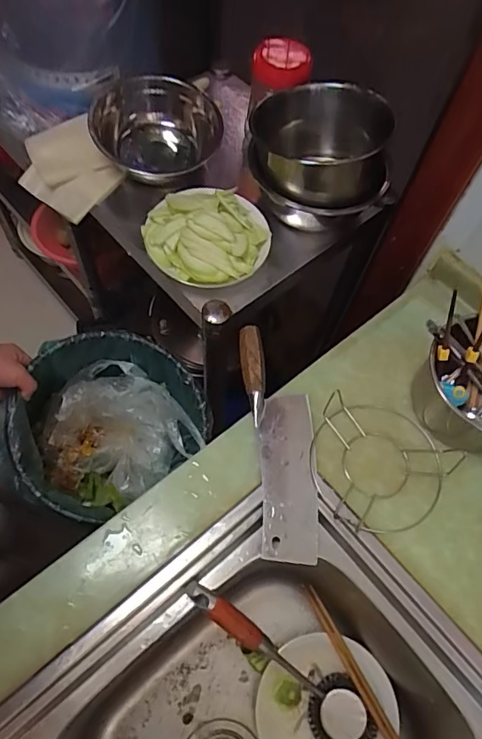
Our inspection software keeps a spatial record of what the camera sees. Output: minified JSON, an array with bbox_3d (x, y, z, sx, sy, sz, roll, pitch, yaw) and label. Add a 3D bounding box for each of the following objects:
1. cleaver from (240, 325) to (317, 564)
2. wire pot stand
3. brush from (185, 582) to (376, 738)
[{"bbox_3d":[0.048,0.077,0.593,0.072,0.017,0.283,-3,64,-6],"label":"cleaver"},{"bbox_3d":[0.159,0.105,0.580,0.163,0.026,0.163,2,63,-3],"label":"wire pot stand"},{"bbox_3d":[0.050,0.348,0.568,0.324,0.066,0.075,51,63,-27],"label":"brush"}]

